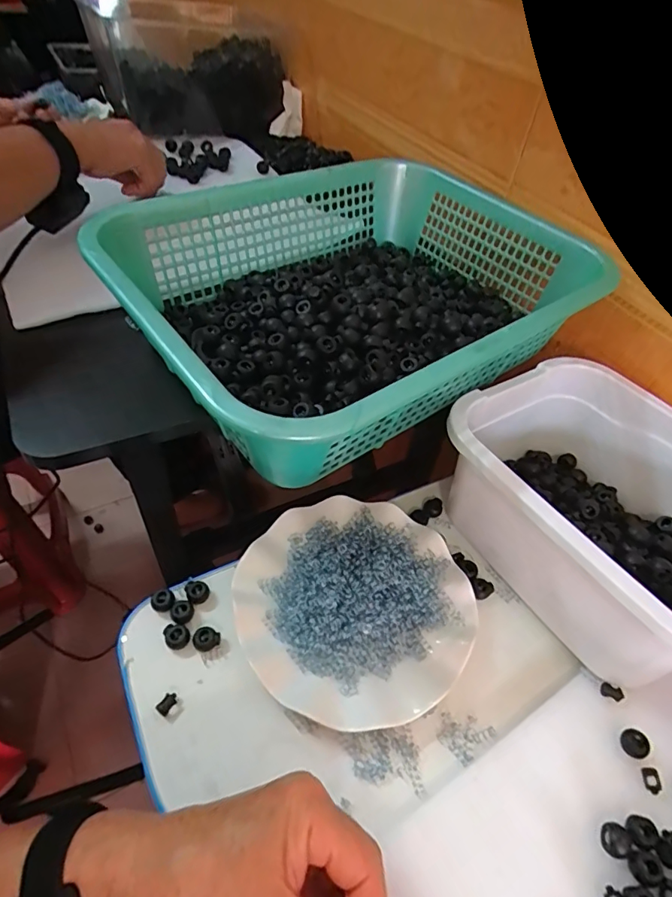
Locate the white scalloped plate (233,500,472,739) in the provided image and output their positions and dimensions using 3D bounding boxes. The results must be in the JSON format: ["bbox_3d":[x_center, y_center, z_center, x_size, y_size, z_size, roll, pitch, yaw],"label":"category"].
[{"bbox_3d":[0.015,0.118,0.386,0.177,0.030,0.178,3,49,-4],"label":"white scalloped plate"}]

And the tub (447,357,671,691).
[{"bbox_3d":[0.219,0.049,0.400,0.186,0.111,0.241,-26,56,-26],"label":"tub"}]

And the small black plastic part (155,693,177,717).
[{"bbox_3d":[-0.118,0.179,0.340,0.010,0.005,0.015,29,52,18],"label":"small black plastic part"}]

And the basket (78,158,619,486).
[{"bbox_3d":[0.020,-0.140,0.431,0.383,0.089,0.296,-28,58,-27],"label":"basket"}]

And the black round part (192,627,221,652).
[{"bbox_3d":[-0.099,0.145,0.369,0.020,0.011,0.014,-1,49,-8],"label":"black round part"}]

